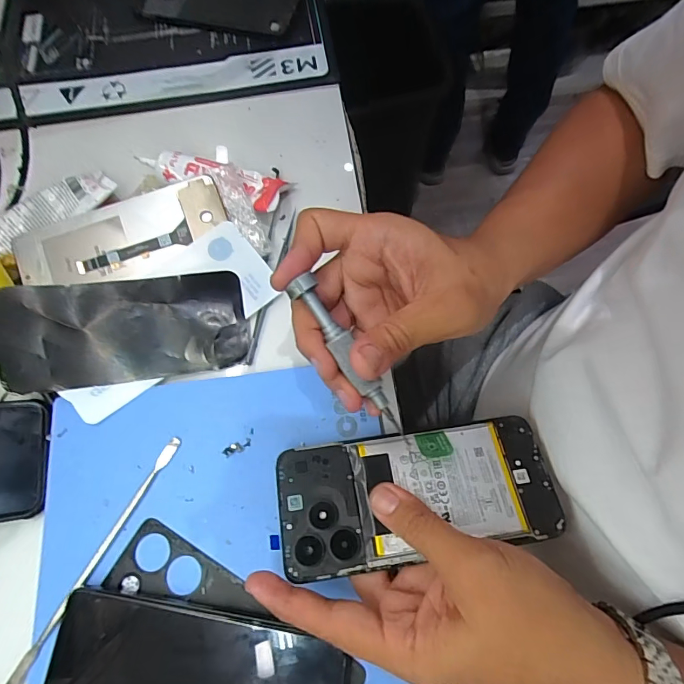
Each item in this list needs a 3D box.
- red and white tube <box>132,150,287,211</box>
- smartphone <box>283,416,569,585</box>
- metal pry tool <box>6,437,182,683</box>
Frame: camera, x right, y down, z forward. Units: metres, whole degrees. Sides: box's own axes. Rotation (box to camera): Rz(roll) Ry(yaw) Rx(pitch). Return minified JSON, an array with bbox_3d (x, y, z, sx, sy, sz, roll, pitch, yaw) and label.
[{"bbox_3d":[-0.108,-0.138,0.364,0.127,0.023,0.036,19,71,8],"label":"red and white tube"},{"bbox_3d":[0.045,0.089,0.261,0.163,0.015,0.071,-8,72,-6],"label":"smartphone"},{"bbox_3d":[-0.151,0.133,0.269,0.008,0.004,0.163,28,72,11],"label":"metal pry tool"}]

